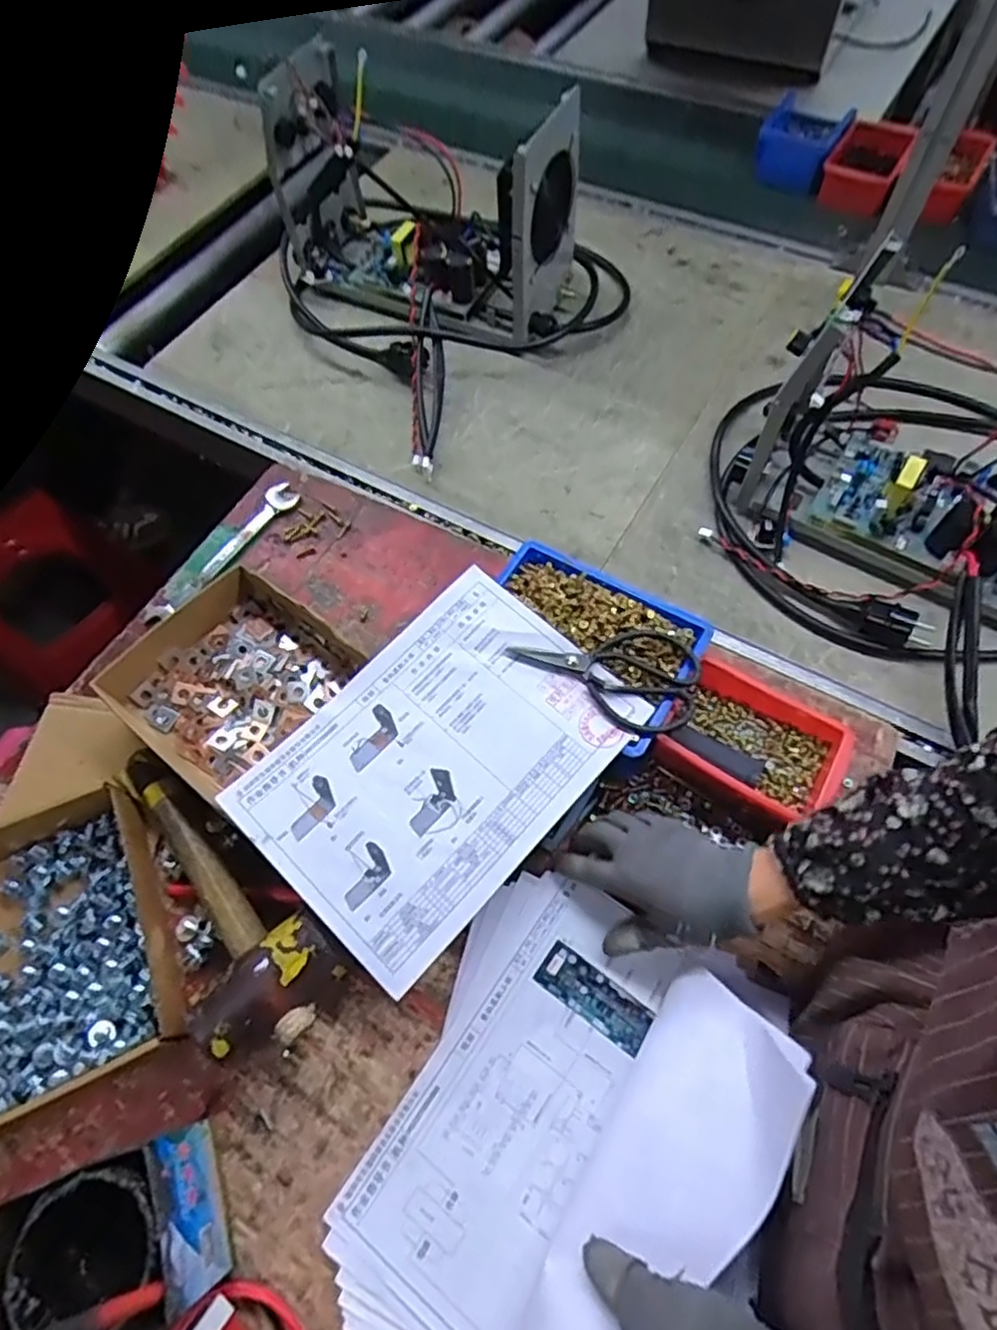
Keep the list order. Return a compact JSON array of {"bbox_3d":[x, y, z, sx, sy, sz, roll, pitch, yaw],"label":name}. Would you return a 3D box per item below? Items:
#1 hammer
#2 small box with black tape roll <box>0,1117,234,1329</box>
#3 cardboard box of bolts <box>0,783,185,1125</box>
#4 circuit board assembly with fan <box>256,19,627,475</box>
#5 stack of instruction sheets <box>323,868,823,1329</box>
[{"bbox_3d":[-0.245,0.194,0.546,0.267,0.068,0.113,35,71,19],"label":"hammer"},{"bbox_3d":[-0.242,0.364,0.427,0.102,0.094,0.092,-18,64,-6],"label":"small box with black tape roll"},{"bbox_3d":[-0.364,0.228,0.535,0.181,0.047,0.221,-24,65,-8],"label":"cardboard box of bolts"},{"bbox_3d":[-0.091,-0.547,0.848,0.415,0.221,0.415,-43,69,-16],"label":"circuit board assembly with fan"},{"bbox_3d":[0.037,0.315,0.434,0.233,0.121,0.311,23,67,14],"label":"stack of instruction sheets"}]

